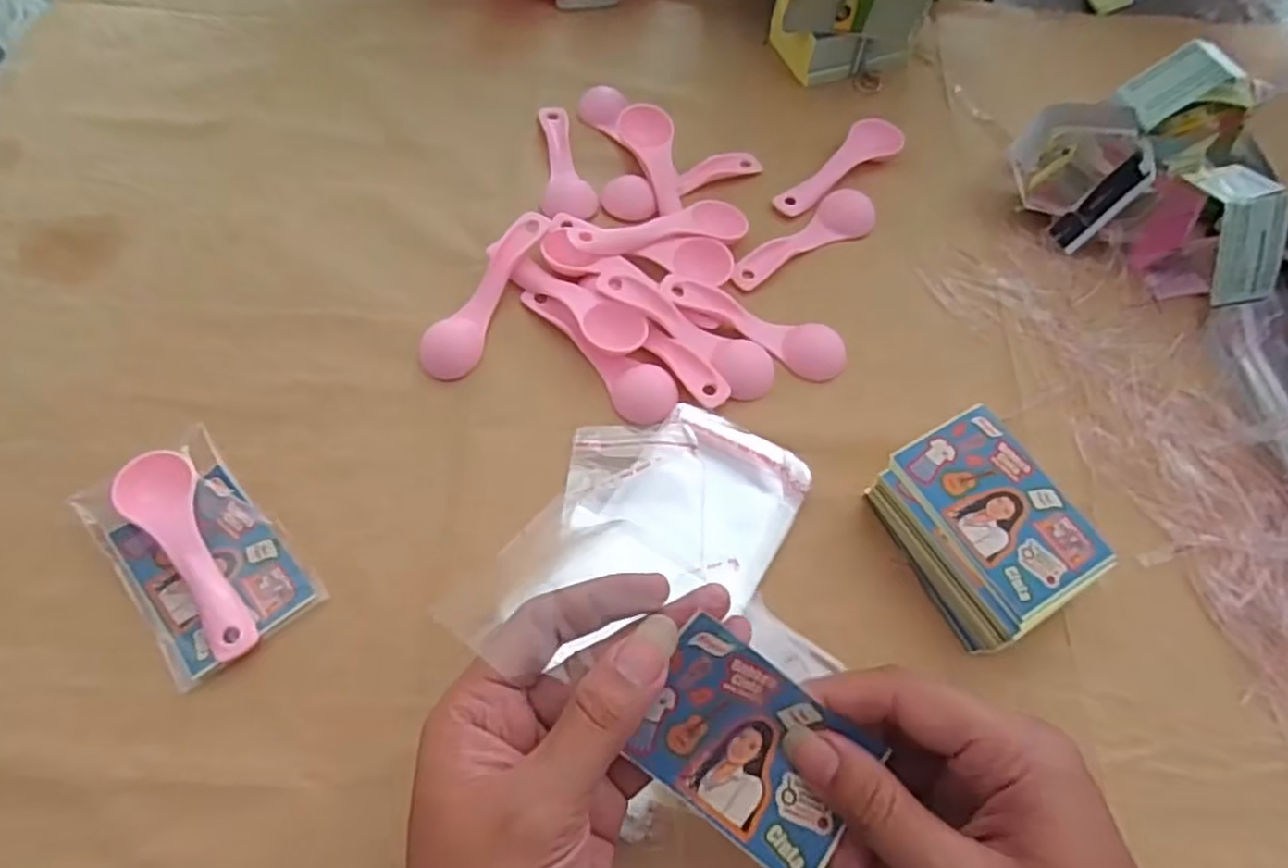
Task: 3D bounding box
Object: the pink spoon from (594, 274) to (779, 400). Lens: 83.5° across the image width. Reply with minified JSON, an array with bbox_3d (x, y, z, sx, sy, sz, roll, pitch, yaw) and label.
[{"bbox_3d":[0.025,-0.060,0.403,0.106,0.020,0.034,35,65,16],"label":"pink spoon"}]

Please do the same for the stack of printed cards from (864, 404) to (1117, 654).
[{"bbox_3d":[0.160,0.046,0.348,0.076,0.035,0.095,-26,65,-16],"label":"stack of printed cards"}]

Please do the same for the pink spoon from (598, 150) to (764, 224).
[{"bbox_3d":[0.027,-0.160,0.468,0.109,0.011,0.039,-17,63,-11],"label":"pink spoon"}]

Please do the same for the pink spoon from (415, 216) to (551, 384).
[{"bbox_3d":[-0.089,-0.081,0.408,0.030,0.010,0.111,25,76,11],"label":"pink spoon"}]

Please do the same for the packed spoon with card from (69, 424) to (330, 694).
[{"bbox_3d":[-0.210,0.054,0.341,0.066,0.016,0.111,-36,68,-19],"label":"packed spoon with card"}]

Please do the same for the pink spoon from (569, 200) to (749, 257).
[{"bbox_3d":[0.010,-0.122,0.430,0.107,0.022,0.031,-13,62,-9],"label":"pink spoon"}]

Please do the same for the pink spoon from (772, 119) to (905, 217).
[{"bbox_3d":[0.131,-0.174,0.476,0.035,0.010,0.109,38,66,17],"label":"pink spoon"}]

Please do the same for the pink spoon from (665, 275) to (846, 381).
[{"bbox_3d":[0.064,-0.065,0.411,0.107,0.017,0.032,27,64,12],"label":"pink spoon"}]

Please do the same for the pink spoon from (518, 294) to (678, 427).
[{"bbox_3d":[-0.028,-0.046,0.395,0.108,0.015,0.032,37,66,17],"label":"pink spoon"}]

